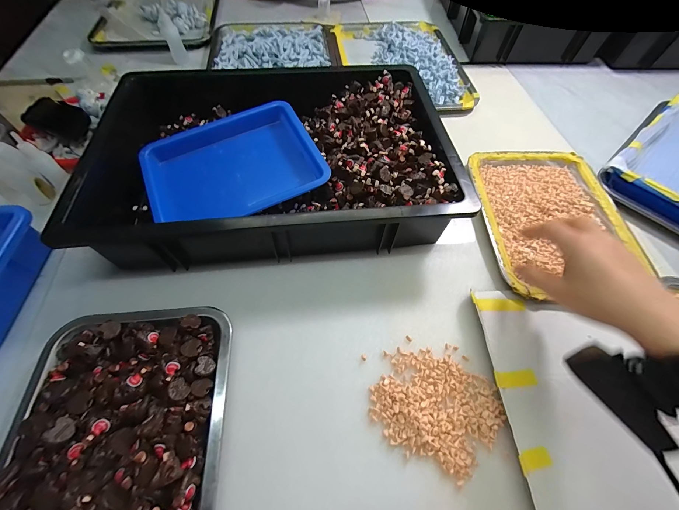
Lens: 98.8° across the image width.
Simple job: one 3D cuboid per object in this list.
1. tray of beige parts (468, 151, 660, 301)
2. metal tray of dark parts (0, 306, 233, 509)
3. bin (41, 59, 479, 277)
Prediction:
[{"bbox_3d":[0.300,-0.060,0.418,0.196,0.019,0.250,-2,59,-2],"label":"tray of beige parts"},{"bbox_3d":[-0.194,0.171,0.251,0.179,0.049,0.251,-4,58,-4],"label":"metal tray of dark parts"},{"bbox_3d":[-0.083,-0.141,0.411,0.445,0.094,0.323,-5,58,-4],"label":"bin"}]

